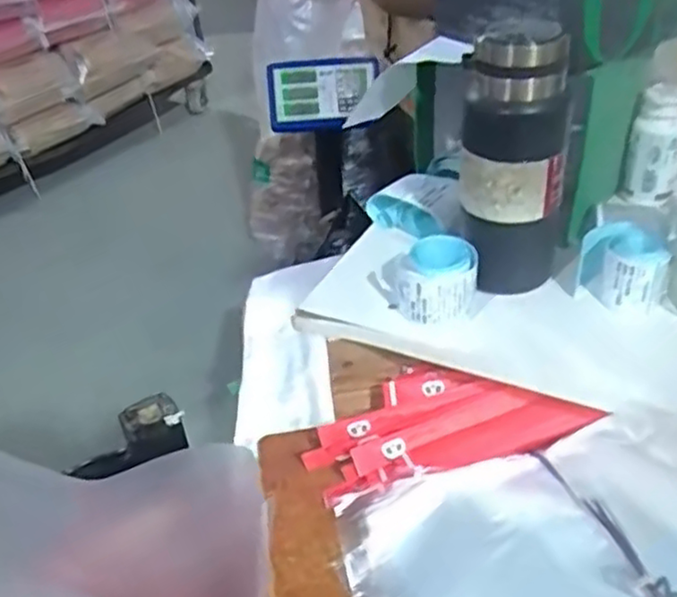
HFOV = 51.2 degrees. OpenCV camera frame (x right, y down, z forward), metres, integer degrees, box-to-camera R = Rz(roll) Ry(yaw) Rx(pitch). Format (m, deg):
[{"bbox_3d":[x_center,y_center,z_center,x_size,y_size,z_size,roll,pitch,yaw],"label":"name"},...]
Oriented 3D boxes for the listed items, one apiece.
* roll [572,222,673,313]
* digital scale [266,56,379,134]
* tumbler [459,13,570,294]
[{"bbox_3d":[0.235,-0.028,0.589,0.070,0.048,0.064,-3,37,2],"label":"roll"},{"bbox_3d":[-0.037,-0.444,1.540,0.226,0.146,0.057,-8,10,-22],"label":"digital scale"},{"bbox_3d":[0.139,-0.105,0.566,0.075,0.204,0.061,-9,37,-6],"label":"tumbler"}]

